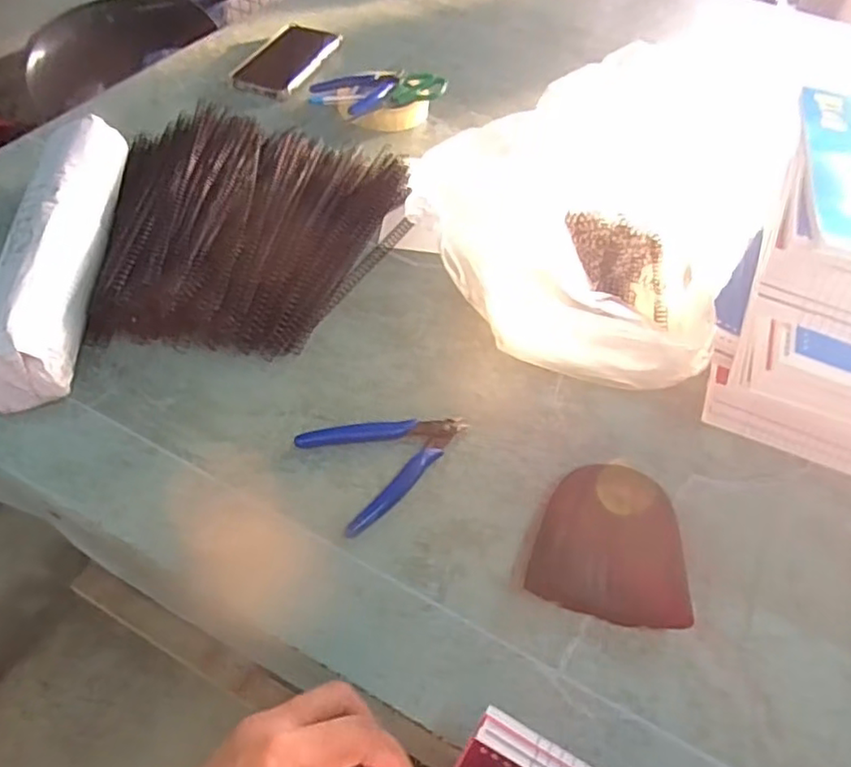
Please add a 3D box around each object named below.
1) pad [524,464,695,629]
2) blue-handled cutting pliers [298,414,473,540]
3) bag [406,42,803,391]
[{"bbox_3d":[0.121,0.102,0.414,0.093,0.033,0.101,16,53,7],"label":"pad"},{"bbox_3d":[-0.023,0.048,0.456,0.113,0.011,0.086,-25,59,-22],"label":"blue-handled cutting pliers"},{"bbox_3d":[0.120,-0.158,0.557,0.255,0.127,0.292,15,53,6],"label":"bag"}]

